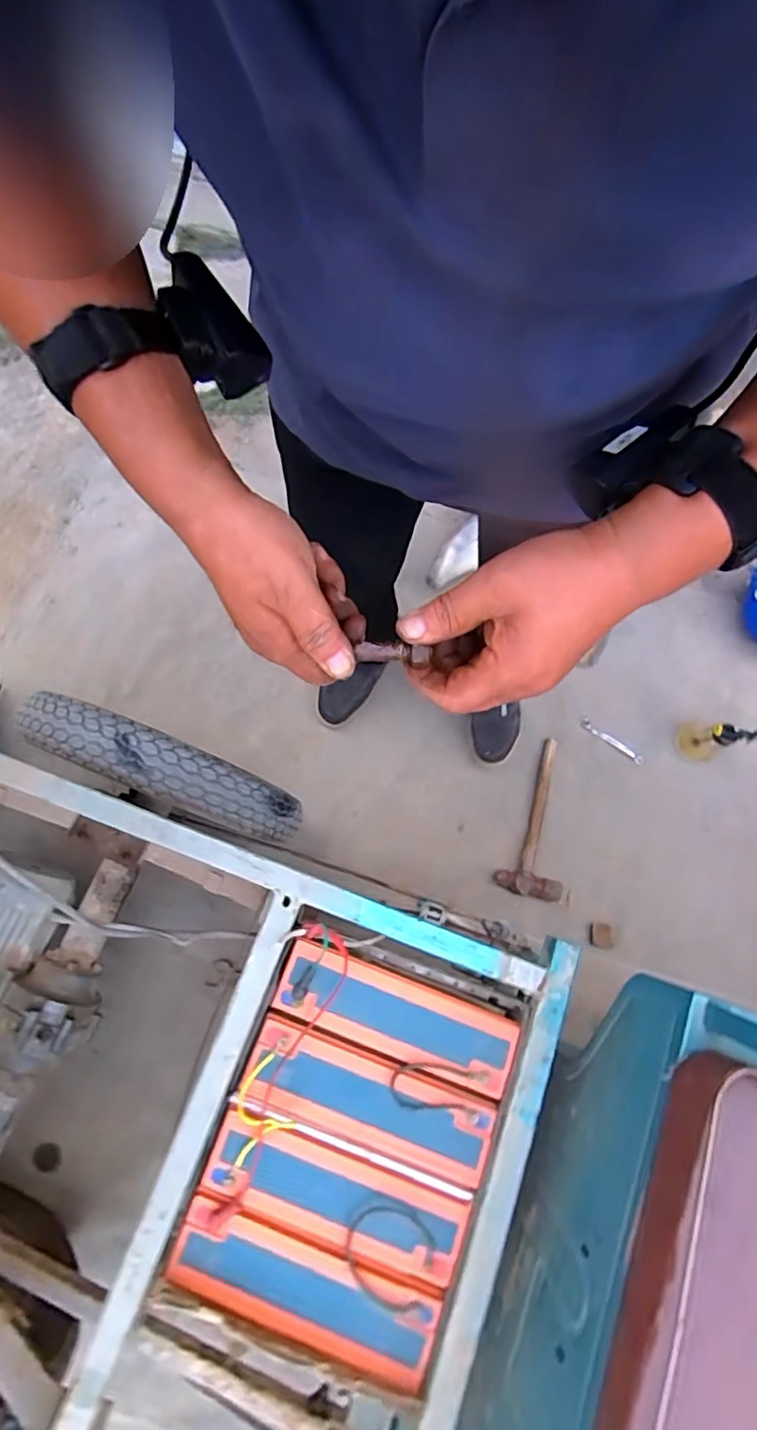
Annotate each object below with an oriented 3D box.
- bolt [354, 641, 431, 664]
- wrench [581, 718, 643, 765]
[{"bbox_3d":[0.008,-0.036,0.329,0.040,0.010,0.011,3,75,15],"label":"bolt"},{"bbox_3d":[0.482,0.055,1.186,0.144,0.004,0.021,37,78,8],"label":"wrench"}]

